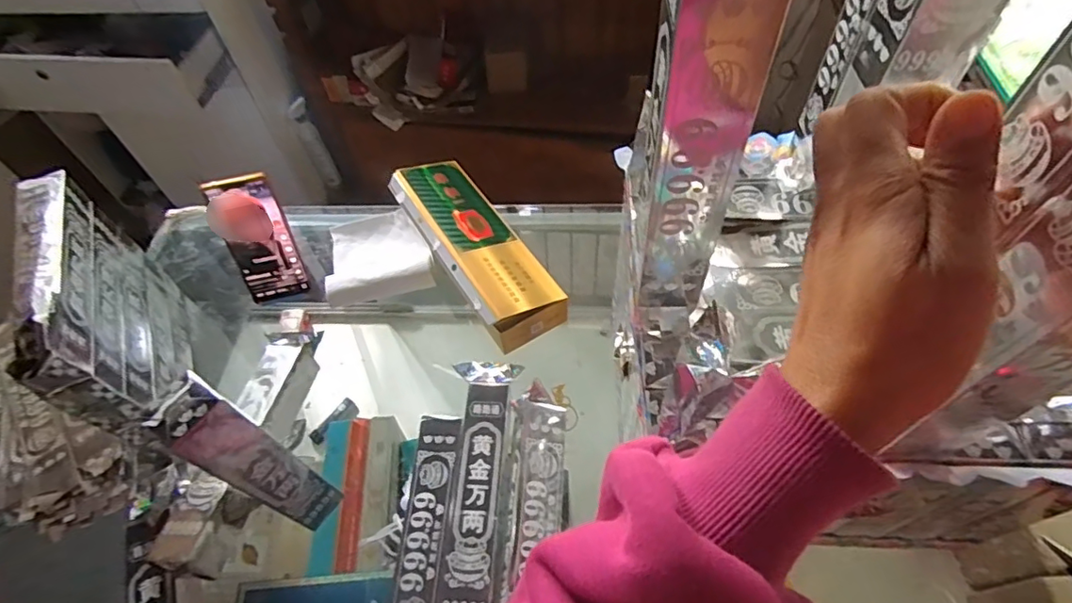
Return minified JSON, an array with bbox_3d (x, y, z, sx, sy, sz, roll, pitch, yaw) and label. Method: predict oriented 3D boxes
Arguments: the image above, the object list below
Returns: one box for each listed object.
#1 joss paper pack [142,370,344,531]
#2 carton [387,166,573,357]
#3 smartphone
[{"bbox_3d":[-0.223,0.130,0.451,0.046,0.213,0.052,27,61,20],"label":"joss paper pack"},{"bbox_3d":[-0.074,-0.071,0.666,0.098,0.054,0.275,-29,59,-16],"label":"carton"},{"bbox_3d":[-0.321,-0.069,0.644,0.069,0.158,0.014,-19,33,-13],"label":"smartphone"}]

